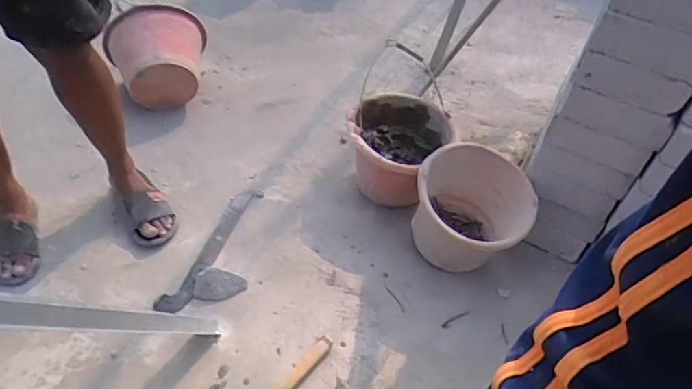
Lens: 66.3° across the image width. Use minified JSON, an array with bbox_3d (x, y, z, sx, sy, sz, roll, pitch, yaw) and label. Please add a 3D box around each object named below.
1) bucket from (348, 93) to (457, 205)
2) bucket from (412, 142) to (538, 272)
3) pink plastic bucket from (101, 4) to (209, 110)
[{"bbox_3d":[0.130,-0.104,1.370,0.258,0.195,0.310,13,44,3],"label":"bucket"},{"bbox_3d":[0.278,0.054,1.217,0.249,0.229,0.270,5,44,-5],"label":"bucket"},{"bbox_3d":[-0.521,-0.374,1.482,0.274,0.229,0.162,-9,47,-19],"label":"pink plastic bucket"}]

